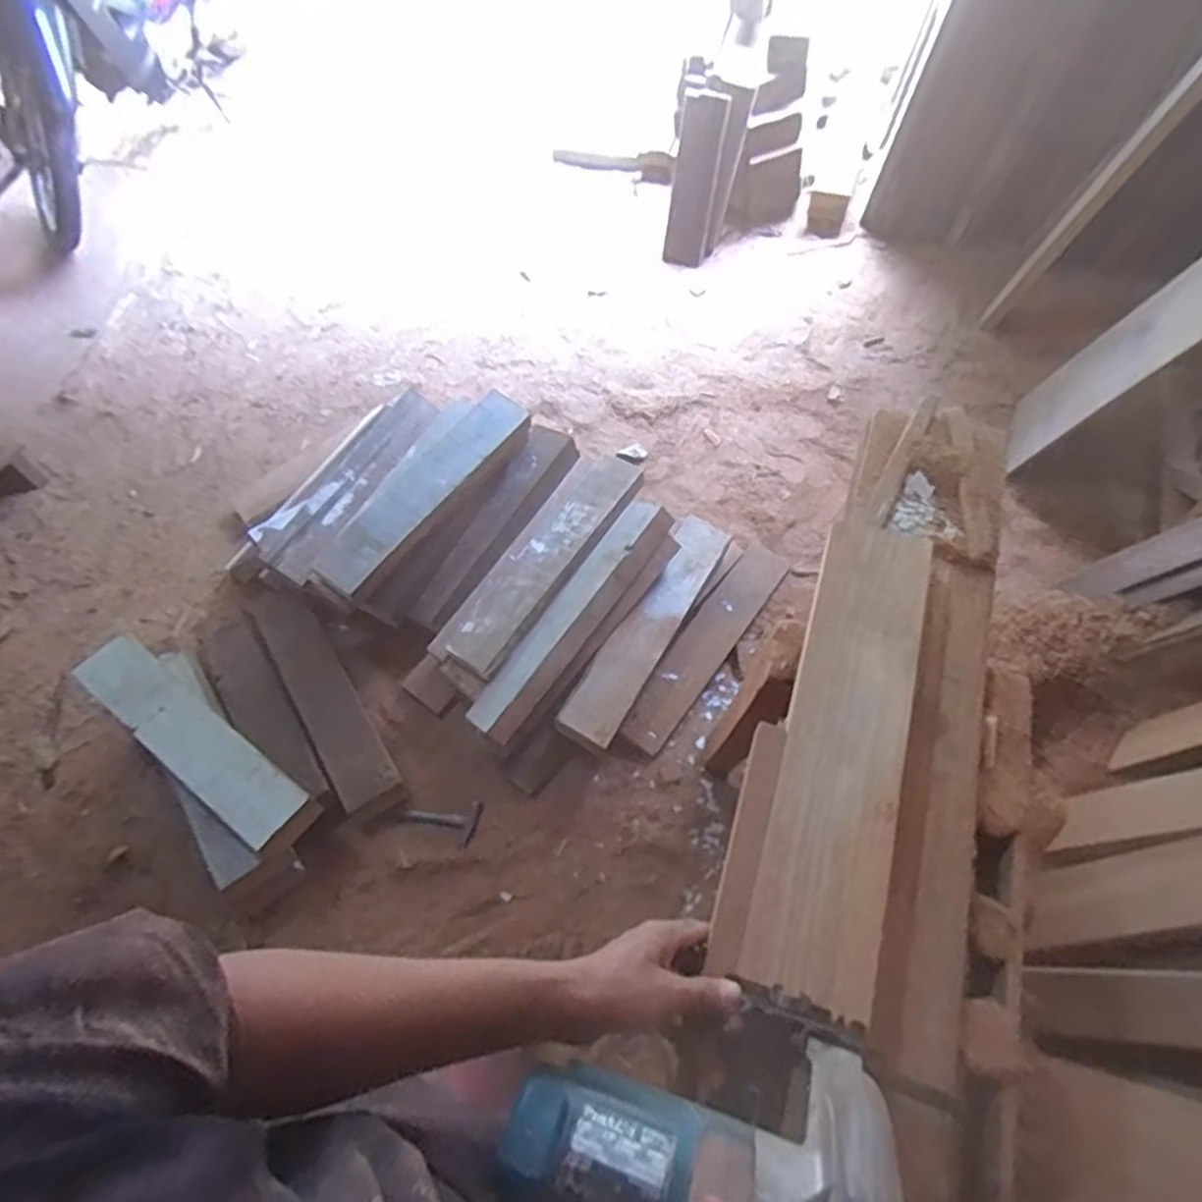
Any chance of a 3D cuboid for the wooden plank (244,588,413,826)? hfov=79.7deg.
[{"bbox_3d":[-0.576,0.192,1.484,0.121,0.054,0.568,-31,65,-13],"label":"wooden plank"}]

